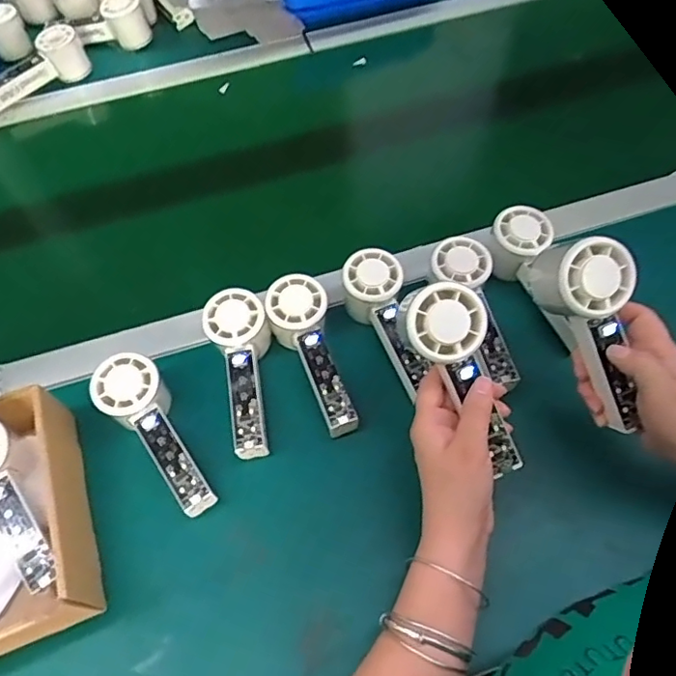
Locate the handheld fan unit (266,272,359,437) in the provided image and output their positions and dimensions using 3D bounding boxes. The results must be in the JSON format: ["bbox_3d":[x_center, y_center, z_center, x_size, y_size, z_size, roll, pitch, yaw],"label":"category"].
[{"bbox_3d":[-0.022,0.016,0.531,0.056,0.055,0.155,-20,75,-9],"label":"handheld fan unit"}]

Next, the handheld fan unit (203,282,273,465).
[{"bbox_3d":[-0.088,0.032,0.521,0.058,0.045,0.154,-8,72,-2],"label":"handheld fan unit"}]

